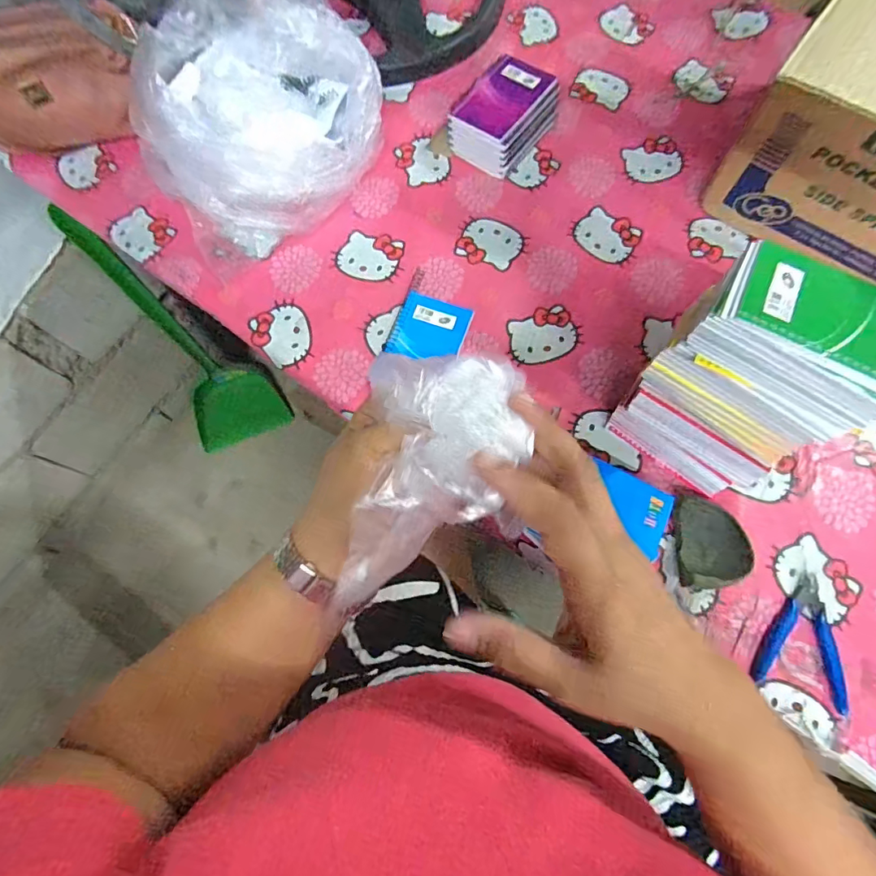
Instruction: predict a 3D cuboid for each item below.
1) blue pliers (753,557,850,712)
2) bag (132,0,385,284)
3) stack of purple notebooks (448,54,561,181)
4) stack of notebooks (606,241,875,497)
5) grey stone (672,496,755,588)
[{"bbox_3d":[0.361,0.188,0.486,0.083,0.009,0.123,18,74,7],"label":"blue pliers"},{"bbox_3d":[-0.217,-0.386,0.595,0.273,0.168,0.243,-33,75,-8],"label":"bag"},{"bbox_3d":[0.086,-0.425,0.659,0.098,0.058,0.140,38,78,12],"label":"stack of purple notebooks"},{"bbox_3d":[0.267,-0.043,0.442,0.144,0.234,0.099,35,77,11],"label":"stack of notebooks"},{"bbox_3d":[0.279,0.106,0.506,0.063,0.027,0.090,4,73,3],"label":"grey stone"}]

